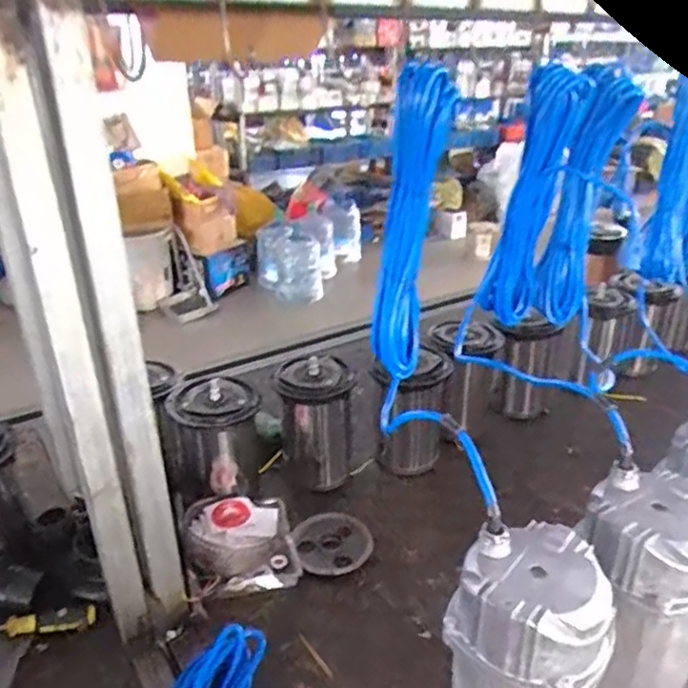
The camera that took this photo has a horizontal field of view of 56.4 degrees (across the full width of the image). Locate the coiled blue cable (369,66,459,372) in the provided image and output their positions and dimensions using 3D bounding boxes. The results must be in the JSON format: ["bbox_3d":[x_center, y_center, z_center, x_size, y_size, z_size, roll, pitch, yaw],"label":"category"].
[{"bbox_3d":[0.074,-0.138,0.767,0.069,0.349,0.064,0,26,0],"label":"coiled blue cable"}]

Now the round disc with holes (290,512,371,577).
[{"bbox_3d":[-0.017,0.299,0.973,0.110,0.013,0.110,0,26,0],"label":"round disc with holes"}]

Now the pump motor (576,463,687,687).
[{"bbox_3d":[0.297,0.285,0.665,0.125,0.291,0.120,-10,28,-20],"label":"pump motor"}]

